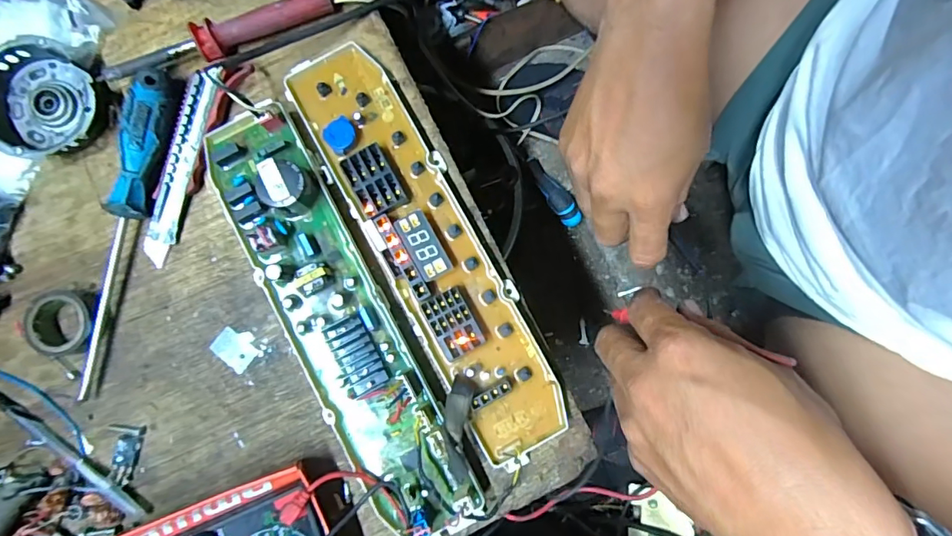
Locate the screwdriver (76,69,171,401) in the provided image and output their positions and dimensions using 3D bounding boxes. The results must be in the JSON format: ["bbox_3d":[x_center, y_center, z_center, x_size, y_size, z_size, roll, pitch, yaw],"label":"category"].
[{"bbox_3d":[-0.270,-0.025,0.373,0.027,0.024,0.245,17,95,3],"label":"screwdriver"}]

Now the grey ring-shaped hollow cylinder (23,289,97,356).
[{"bbox_3d":[-0.311,0.041,0.369,0.043,0.023,0.047,0,85,1],"label":"grey ring-shaped hollow cylinder"}]

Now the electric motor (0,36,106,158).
[{"bbox_3d":[-0.332,-0.126,0.378,0.082,0.039,0.079,-28,84,-10],"label":"electric motor"}]

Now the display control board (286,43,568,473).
[{"bbox_3d":[-0.033,-0.016,0.376,0.079,0.032,0.339,-29,84,-10],"label":"display control board"}]

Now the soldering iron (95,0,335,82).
[{"bbox_3d":[-0.197,-0.174,0.379,0.180,0.026,0.023,-23,85,-1],"label":"soldering iron"}]

